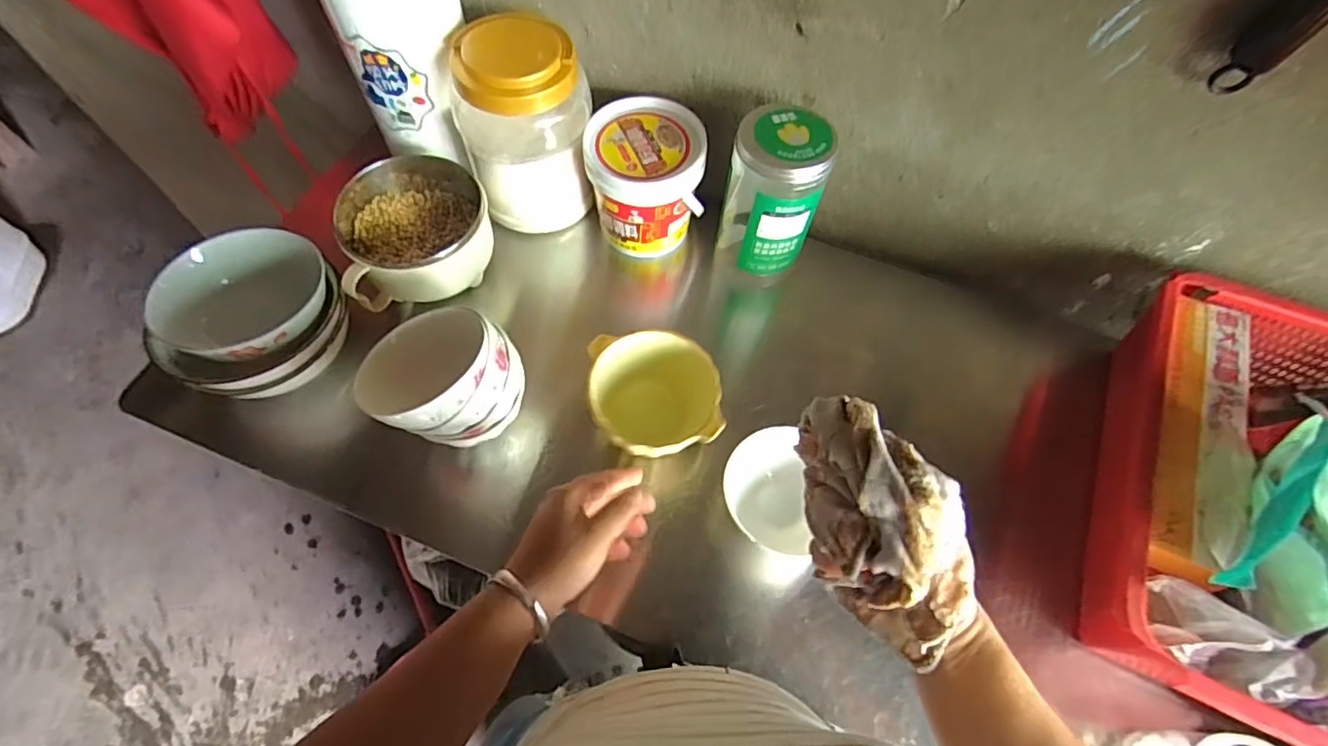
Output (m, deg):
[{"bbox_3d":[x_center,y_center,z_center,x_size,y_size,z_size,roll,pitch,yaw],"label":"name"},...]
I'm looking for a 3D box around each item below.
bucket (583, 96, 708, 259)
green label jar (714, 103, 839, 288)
[{"bbox_3d":[-0.023,-0.216,0.663,0.121,0.120,0.124,1,62,-2],"label":"bucket"},{"bbox_3d":[0.113,-0.177,0.632,0.095,0.191,0.084,15,63,5],"label":"green label jar"}]

